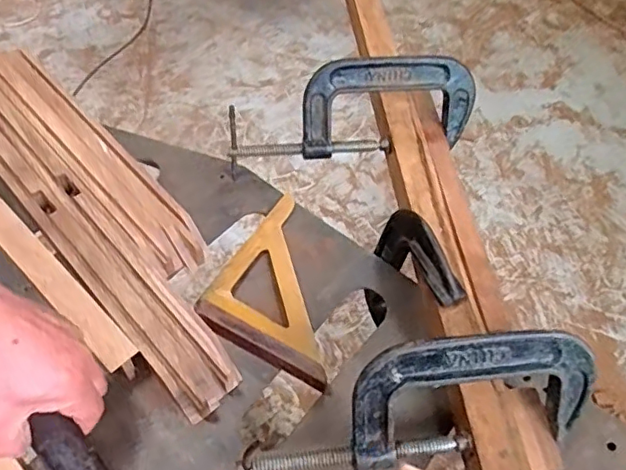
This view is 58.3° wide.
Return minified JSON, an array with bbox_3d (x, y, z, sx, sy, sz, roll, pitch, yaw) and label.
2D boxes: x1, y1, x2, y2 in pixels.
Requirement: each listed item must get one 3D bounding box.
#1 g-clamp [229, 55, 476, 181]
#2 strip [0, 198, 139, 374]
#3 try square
[{"bbox_3d":[0.041,-0.138,0.620,0.274,0.105,0.029,-9,29,-4],"label":"g-clamp"},{"bbox_3d":[-0.301,-0.005,0.549,0.406,0.011,0.030,38,61,22],"label":"strip"},{"bbox_3d":[-0.057,0.052,0.548,0.101,0.024,0.212,-7,55,-7],"label":"try square"}]

